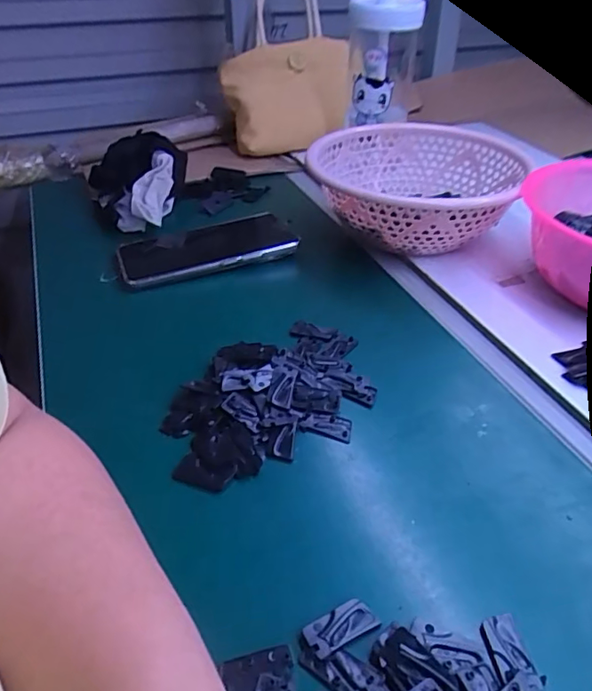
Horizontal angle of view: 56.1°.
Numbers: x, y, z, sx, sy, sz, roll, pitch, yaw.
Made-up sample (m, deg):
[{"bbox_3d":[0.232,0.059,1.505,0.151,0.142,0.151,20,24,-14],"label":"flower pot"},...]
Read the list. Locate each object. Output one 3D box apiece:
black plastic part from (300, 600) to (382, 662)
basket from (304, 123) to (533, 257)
[{"bbox_3d":[0.021,0.130,0.257,0.034,0.004,0.016,-19,42,-23],"label":"black plastic part"},{"bbox_3d":[0.110,-0.143,0.539,0.187,0.081,0.194,0,38,0],"label":"basket"}]

